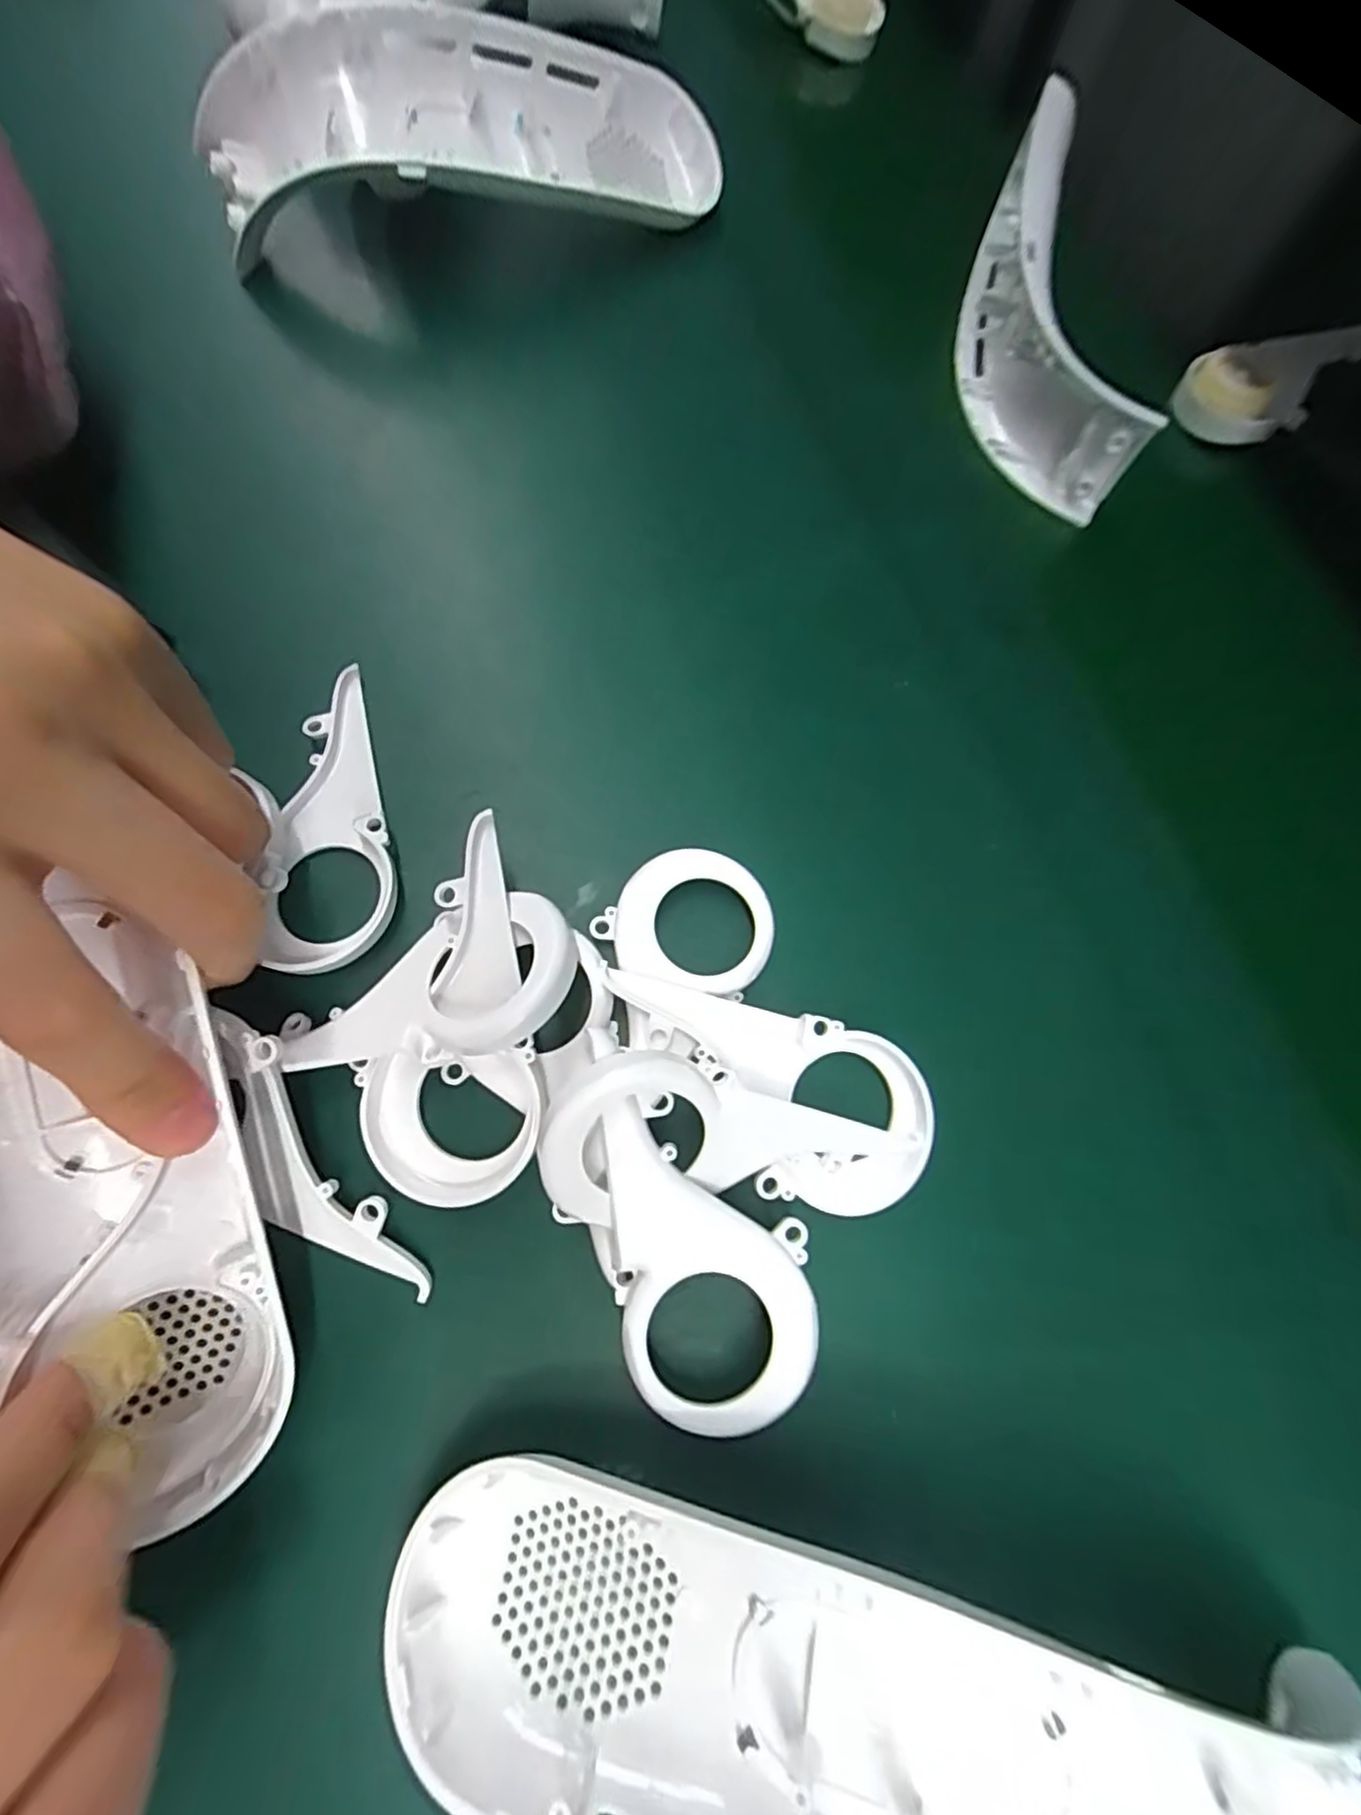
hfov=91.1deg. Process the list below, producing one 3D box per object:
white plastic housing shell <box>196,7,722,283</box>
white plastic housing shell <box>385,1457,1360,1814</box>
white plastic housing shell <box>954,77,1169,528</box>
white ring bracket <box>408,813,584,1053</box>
[{"bbox_3d":[-0.081,-0.302,0.263,0.200,0.053,0.067,-11,75,-4],"label":"white plastic housing shell"},{"bbox_3d":[0.030,0.151,0.123,0.175,0.040,0.049,10,74,1],"label":"white plastic housing shell"},{"bbox_3d":[0.145,-0.250,0.265,0.047,0.047,0.176,1,74,-1],"label":"white plastic housing shell"},{"bbox_3d":[-0.045,0.008,0.172,0.036,0.015,0.058,4,74,0],"label":"white ring bracket"}]

